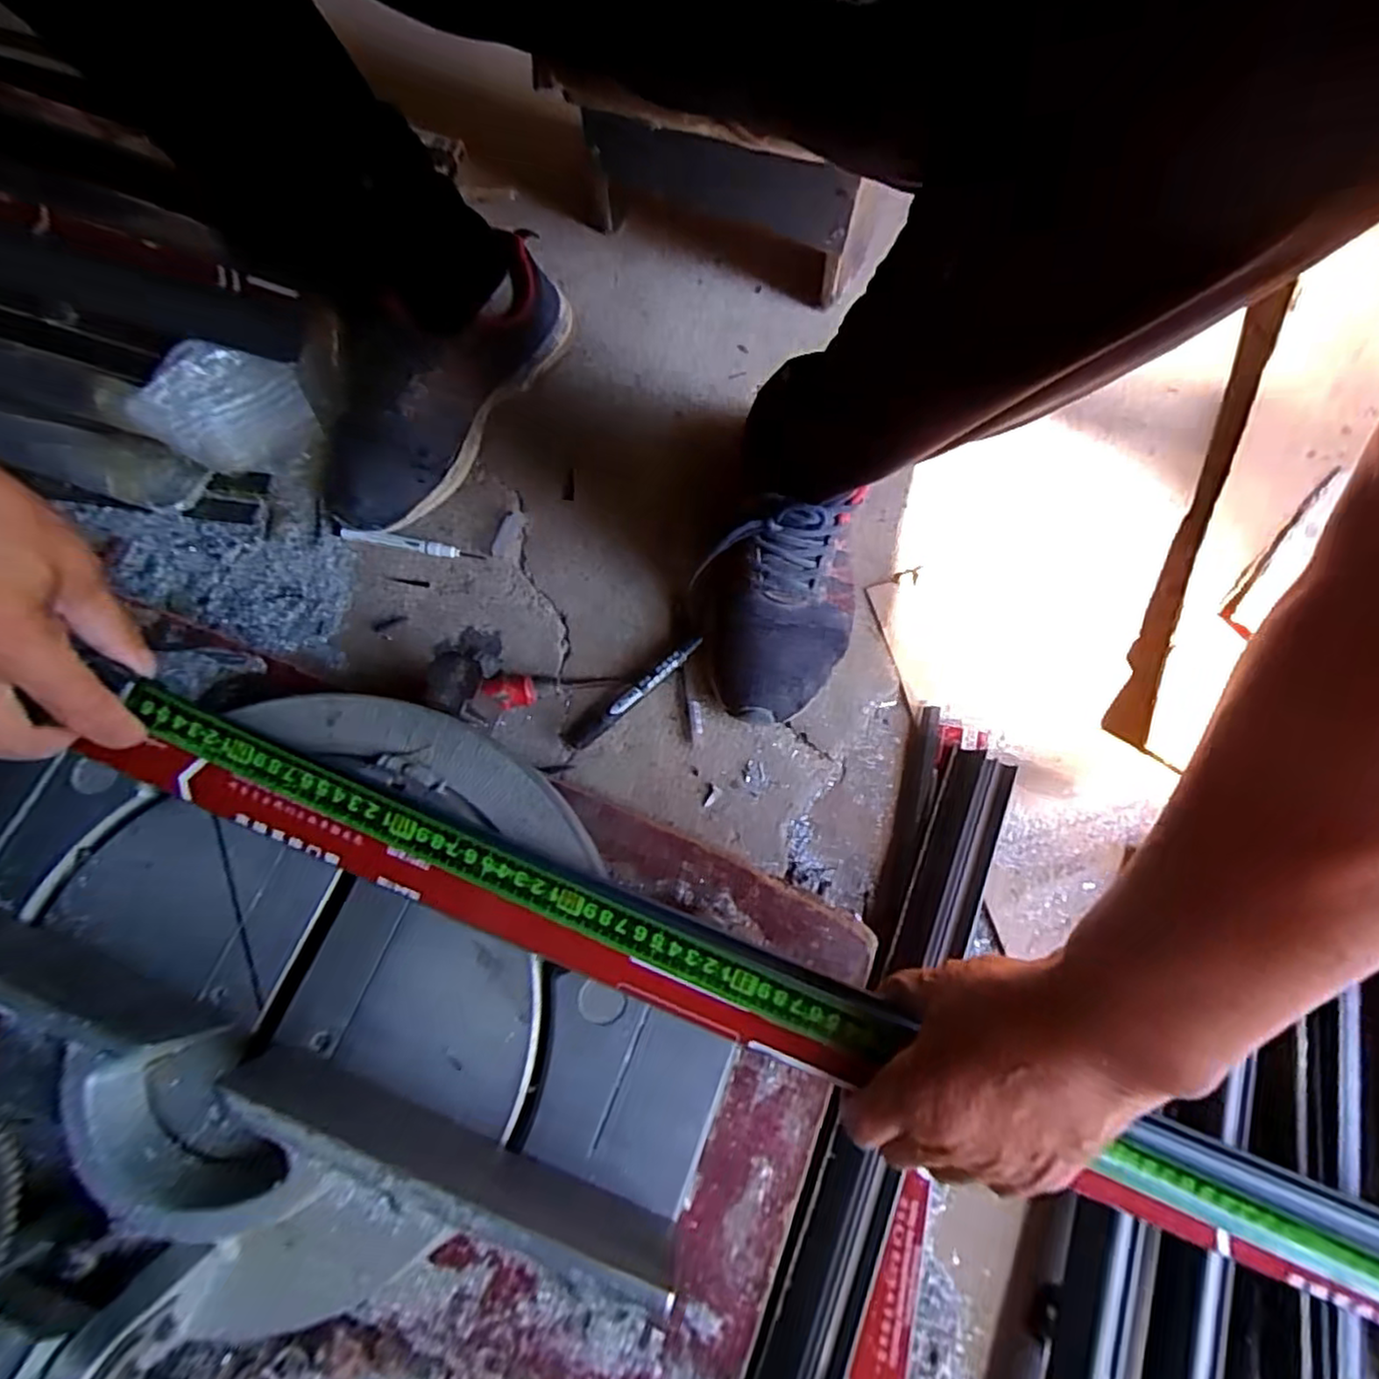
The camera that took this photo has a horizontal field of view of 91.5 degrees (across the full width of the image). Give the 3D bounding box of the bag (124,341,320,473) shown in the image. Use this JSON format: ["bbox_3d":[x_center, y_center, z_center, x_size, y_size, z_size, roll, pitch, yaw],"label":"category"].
[{"bbox_3d":[-0.360,-0.219,0.532,0.116,0.050,0.088,6,72,-3],"label":"bag"}]

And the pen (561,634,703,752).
[{"bbox_3d":[-0.042,0.005,0.521,0.128,0.019,0.022,-33,78,-13],"label":"pen"}]

